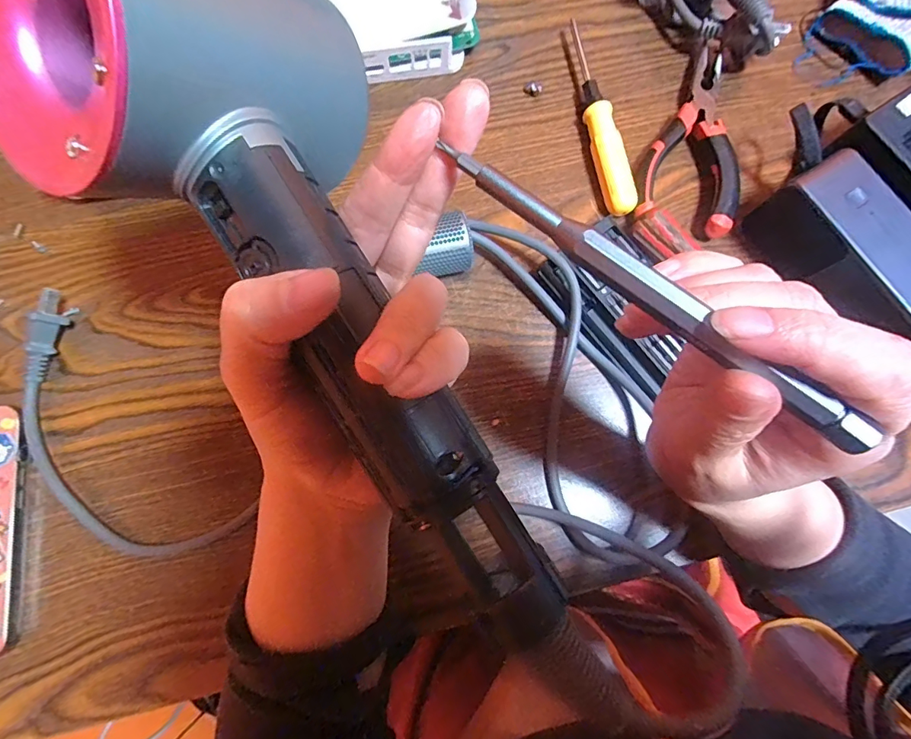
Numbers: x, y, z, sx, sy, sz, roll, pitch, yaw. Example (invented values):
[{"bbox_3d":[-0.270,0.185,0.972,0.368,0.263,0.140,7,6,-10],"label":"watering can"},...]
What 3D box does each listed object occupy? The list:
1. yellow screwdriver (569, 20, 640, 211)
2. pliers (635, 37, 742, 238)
[{"bbox_3d":[0.104,-0.186,0.325,0.022,0.021,0.156,-9,79,-3],"label":"yellow screwdriver"},{"bbox_3d":[0.181,-0.171,0.323,0.066,0.017,0.153,21,79,3],"label":"pliers"}]

